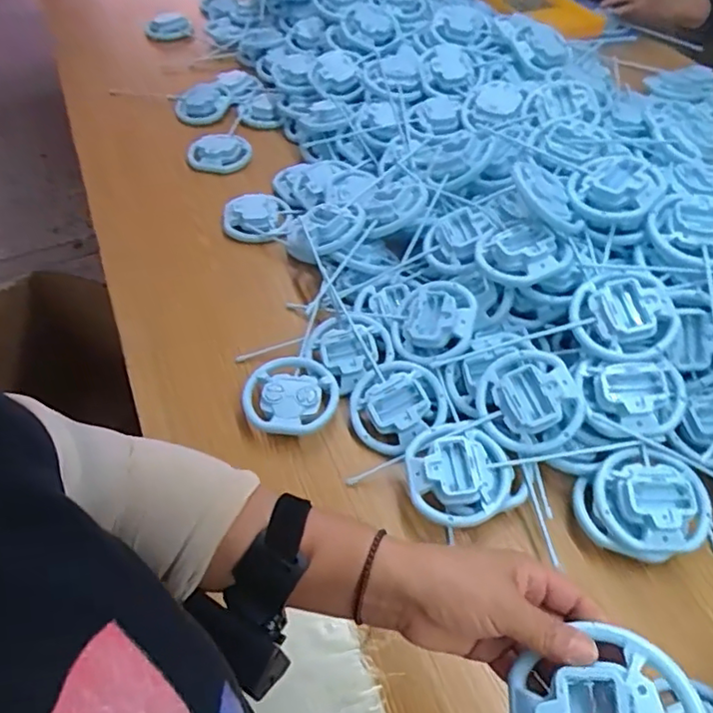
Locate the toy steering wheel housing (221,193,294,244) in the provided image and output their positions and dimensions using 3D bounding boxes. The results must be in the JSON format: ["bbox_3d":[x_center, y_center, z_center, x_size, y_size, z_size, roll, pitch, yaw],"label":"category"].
[{"bbox_3d":[-0.153,-0.212,0.927,0.105,0.034,0.092,-9,51,-7],"label":"toy steering wheel housing"}]

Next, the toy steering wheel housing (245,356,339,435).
[{"bbox_3d":[-0.075,0.041,0.689,0.103,0.020,0.103,2,51,2],"label":"toy steering wheel housing"}]

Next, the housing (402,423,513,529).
[{"bbox_3d":[0.099,0.113,0.594,0.099,0.030,0.097,0,50,0],"label":"housing"}]

